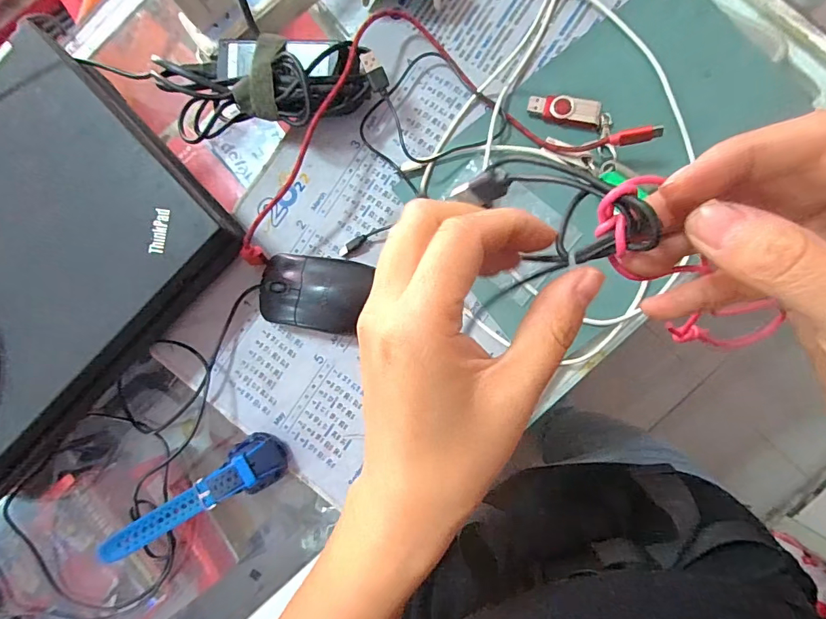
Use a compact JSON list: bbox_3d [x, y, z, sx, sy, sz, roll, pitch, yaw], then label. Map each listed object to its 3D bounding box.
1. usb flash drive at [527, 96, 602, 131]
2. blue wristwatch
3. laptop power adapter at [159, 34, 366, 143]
[{"bbox_3d":[0.114,-0.149,0.334,0.052,0.012,0.019,17,89,9],"label":"usb flash drive"},{"bbox_3d":[-0.173,0.148,0.346,0.151,0.034,0.039,-29,83,5],"label":"blue wristwatch"},{"bbox_3d":[-0.112,-0.170,0.344,0.161,0.059,0.073,-4,86,8],"label":"laptop power adapter"}]

